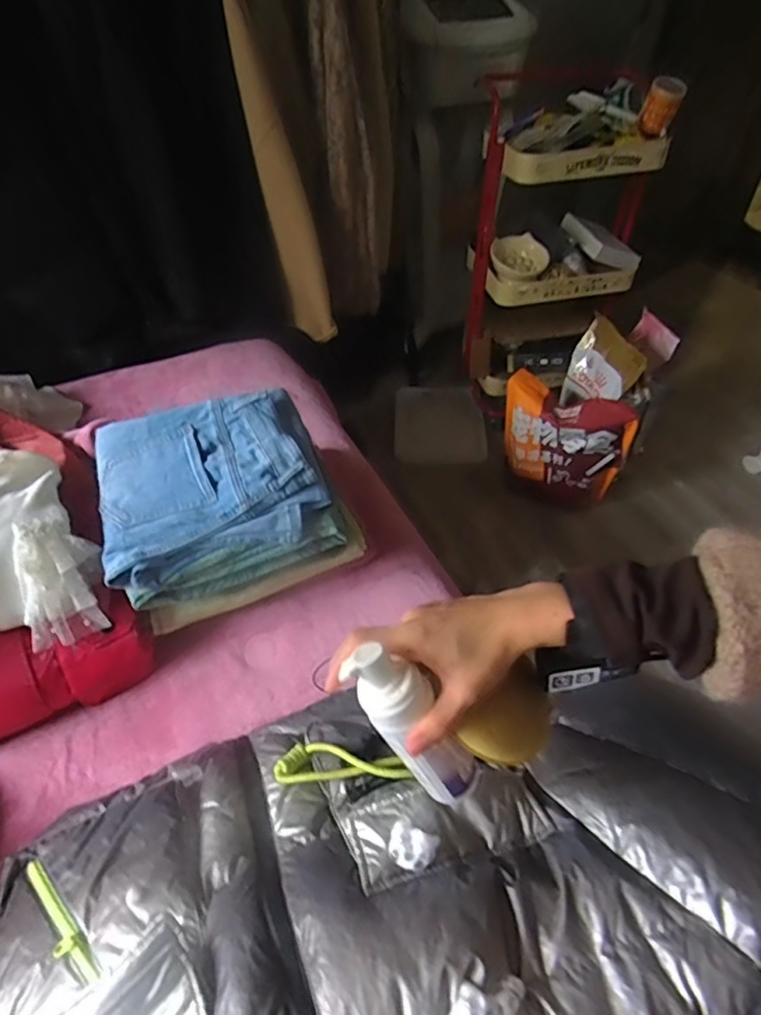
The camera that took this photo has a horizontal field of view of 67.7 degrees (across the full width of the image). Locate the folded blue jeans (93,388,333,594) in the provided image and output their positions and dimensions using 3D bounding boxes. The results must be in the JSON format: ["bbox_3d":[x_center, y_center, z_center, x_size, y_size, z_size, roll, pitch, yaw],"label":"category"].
[{"bbox_3d":[-0.213,-0.038,0.713,0.273,0.060,0.236,-23,64,-10],"label":"folded blue jeans"}]

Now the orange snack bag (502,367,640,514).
[{"bbox_3d":[0.442,-0.160,1.418,0.308,0.266,0.093,27,53,24],"label":"orange snack bag"}]

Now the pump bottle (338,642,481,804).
[{"bbox_3d":[0.025,0.161,0.404,0.037,0.172,0.035,-5,40,33],"label":"pump bottle"}]

